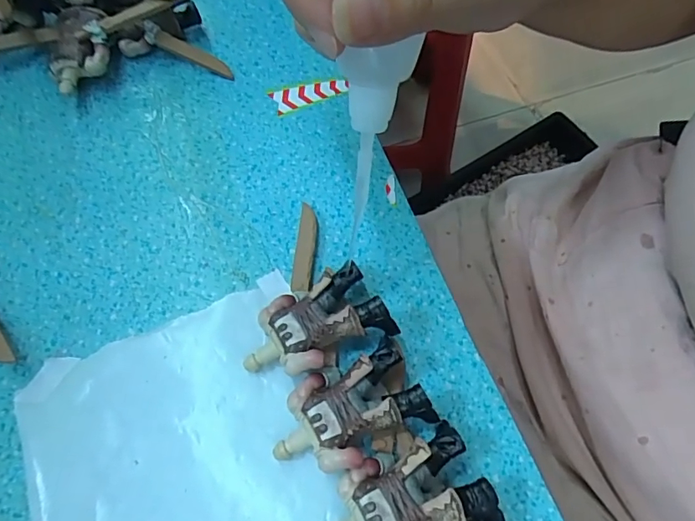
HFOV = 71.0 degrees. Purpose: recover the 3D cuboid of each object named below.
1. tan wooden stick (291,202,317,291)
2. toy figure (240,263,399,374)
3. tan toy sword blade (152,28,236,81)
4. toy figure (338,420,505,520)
[{"bbox_3d":[-0.020,-0.007,0.226,0.009,0.005,0.047,5,63,0],"label":"tan wooden stick"},{"bbox_3d":[-0.014,0.027,0.199,0.057,0.023,0.035,-27,68,-15],"label":"toy figure"},{"bbox_3d":[-0.083,-0.112,0.266,0.044,0.005,0.008,25,64,-8],"label":"tan toy sword blade"},{"bbox_3d":[0.019,0.086,0.172,0.059,0.024,0.034,-20,66,-12],"label":"toy figure"}]

